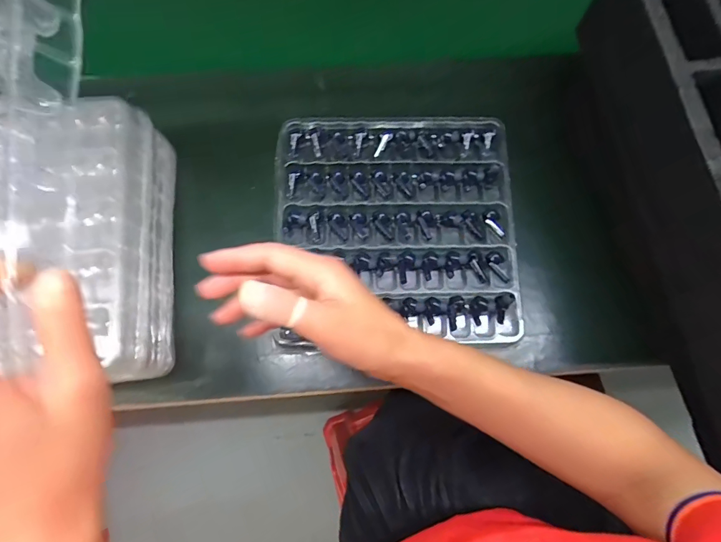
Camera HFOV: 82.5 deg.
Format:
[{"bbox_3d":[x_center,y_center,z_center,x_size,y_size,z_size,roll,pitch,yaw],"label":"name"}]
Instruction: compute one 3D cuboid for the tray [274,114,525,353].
[{"bbox_3d":[0.037,-0.054,0.442,0.251,0.021,0.257,0,77,-2],"label":"tray"}]

